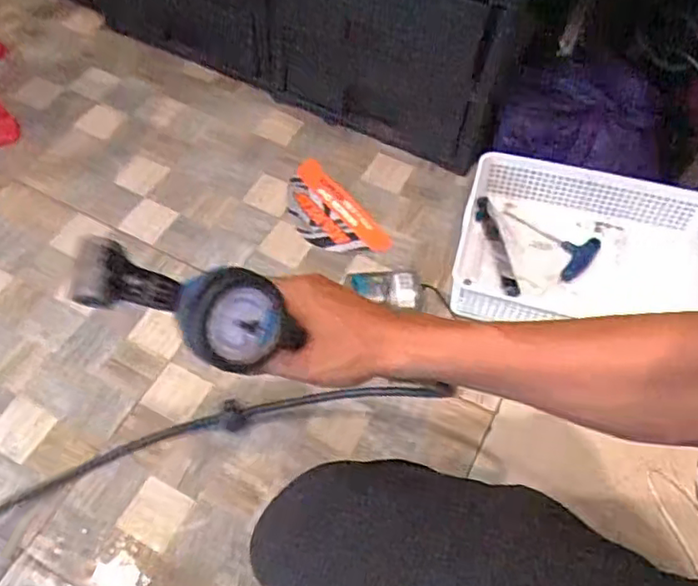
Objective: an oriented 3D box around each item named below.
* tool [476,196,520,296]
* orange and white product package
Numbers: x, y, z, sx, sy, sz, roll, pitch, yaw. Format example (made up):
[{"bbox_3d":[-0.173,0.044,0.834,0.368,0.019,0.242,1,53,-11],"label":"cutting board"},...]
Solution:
[{"bbox_3d":[0.208,-0.067,0.907,0.027,0.021,0.165,-9,59,-7],"label":"tool"},{"bbox_3d":[-0.033,-0.120,0.962,0.100,0.010,0.196,-35,65,-21],"label":"orange and white product package"}]

